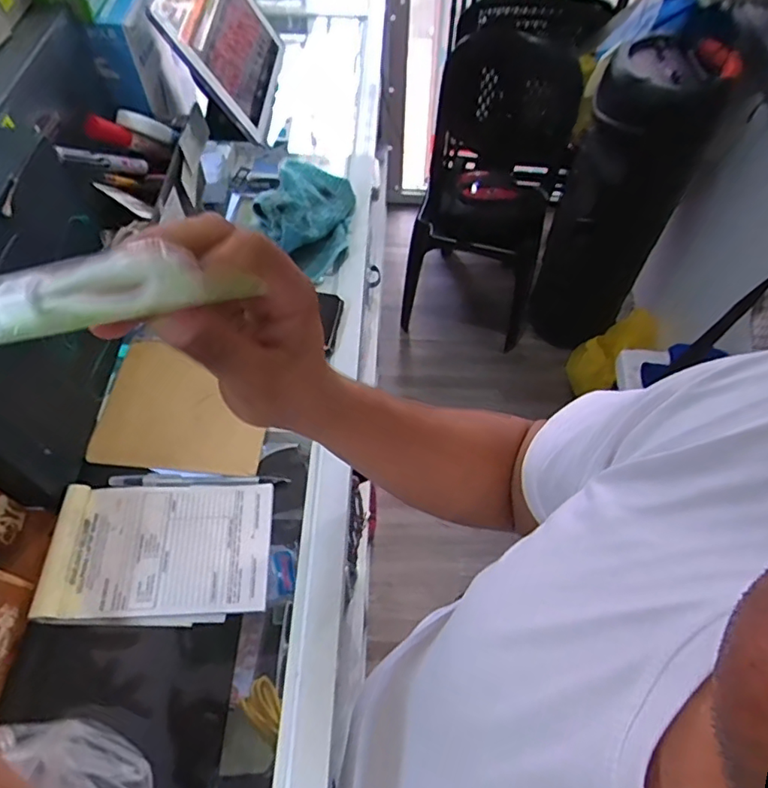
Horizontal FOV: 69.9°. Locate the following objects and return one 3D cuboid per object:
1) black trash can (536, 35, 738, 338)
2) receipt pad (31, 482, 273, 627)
[{"bbox_3d":[0.709,-0.568,1.676,0.290,0.928,0.360,27,62,16],"label":"black trash can"},{"bbox_3d":[-0.182,0.127,0.450,0.171,0.017,0.111,-1,58,-1],"label":"receipt pad"}]

